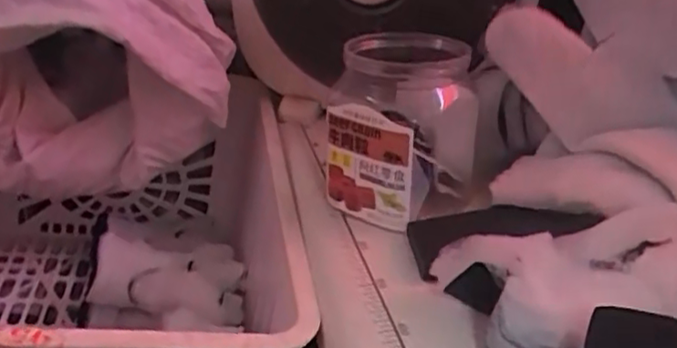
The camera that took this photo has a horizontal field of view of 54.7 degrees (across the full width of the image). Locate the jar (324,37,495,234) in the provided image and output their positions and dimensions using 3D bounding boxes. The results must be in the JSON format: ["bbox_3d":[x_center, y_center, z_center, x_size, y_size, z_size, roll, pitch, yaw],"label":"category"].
[{"bbox_3d":[0.052,-0.032,0.514,0.110,0.140,0.107,0,24,0],"label":"jar"}]

